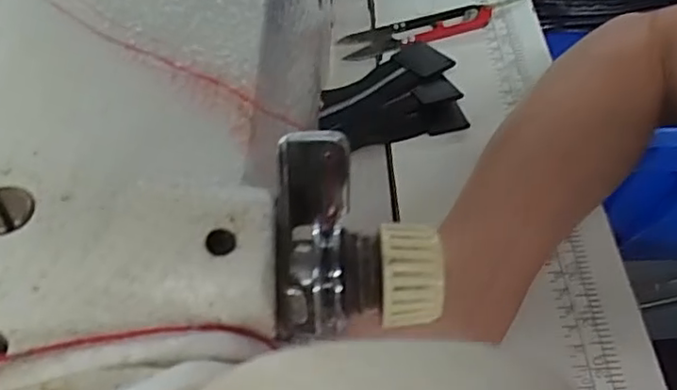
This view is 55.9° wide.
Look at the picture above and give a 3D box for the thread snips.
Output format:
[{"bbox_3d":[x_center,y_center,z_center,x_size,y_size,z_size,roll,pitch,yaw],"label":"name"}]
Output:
[{"bbox_3d":[0.052,-0.110,0.421,0.104,0.008,0.022,-15,56,-12],"label":"thread snips"}]

